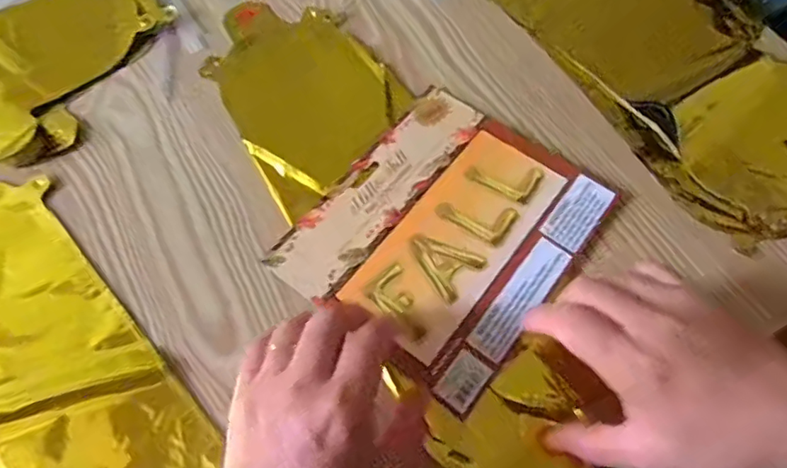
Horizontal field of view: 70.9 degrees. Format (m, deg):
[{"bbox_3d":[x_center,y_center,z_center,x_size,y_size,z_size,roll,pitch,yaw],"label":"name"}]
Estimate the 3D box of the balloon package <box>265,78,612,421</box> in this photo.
[{"bbox_3d":[0.037,-0.006,0.378,0.161,0.006,0.190,35,68,16],"label":"balloon package"}]

